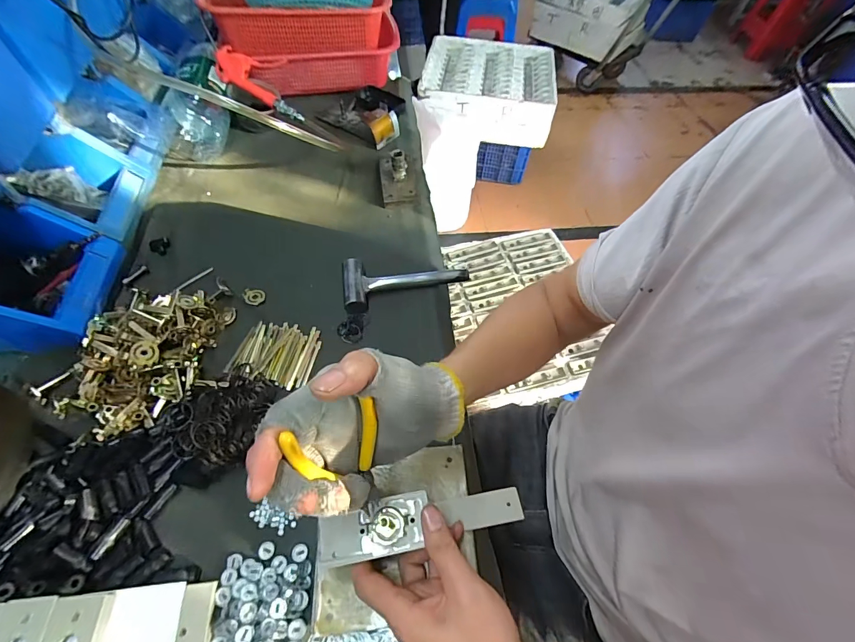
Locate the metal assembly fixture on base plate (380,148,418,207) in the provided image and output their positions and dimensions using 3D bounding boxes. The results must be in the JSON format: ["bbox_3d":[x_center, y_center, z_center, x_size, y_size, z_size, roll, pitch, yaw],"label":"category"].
[{"bbox_3d":[-0.047,-0.257,0.641,0.065,0.058,0.124,-4,57,-6],"label":"metal assembly fixture on base plate"}]

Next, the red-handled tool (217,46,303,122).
[{"bbox_3d":[-0.300,-0.449,0.706,0.193,0.045,0.092,36,60,-5],"label":"red-handled tool"}]

